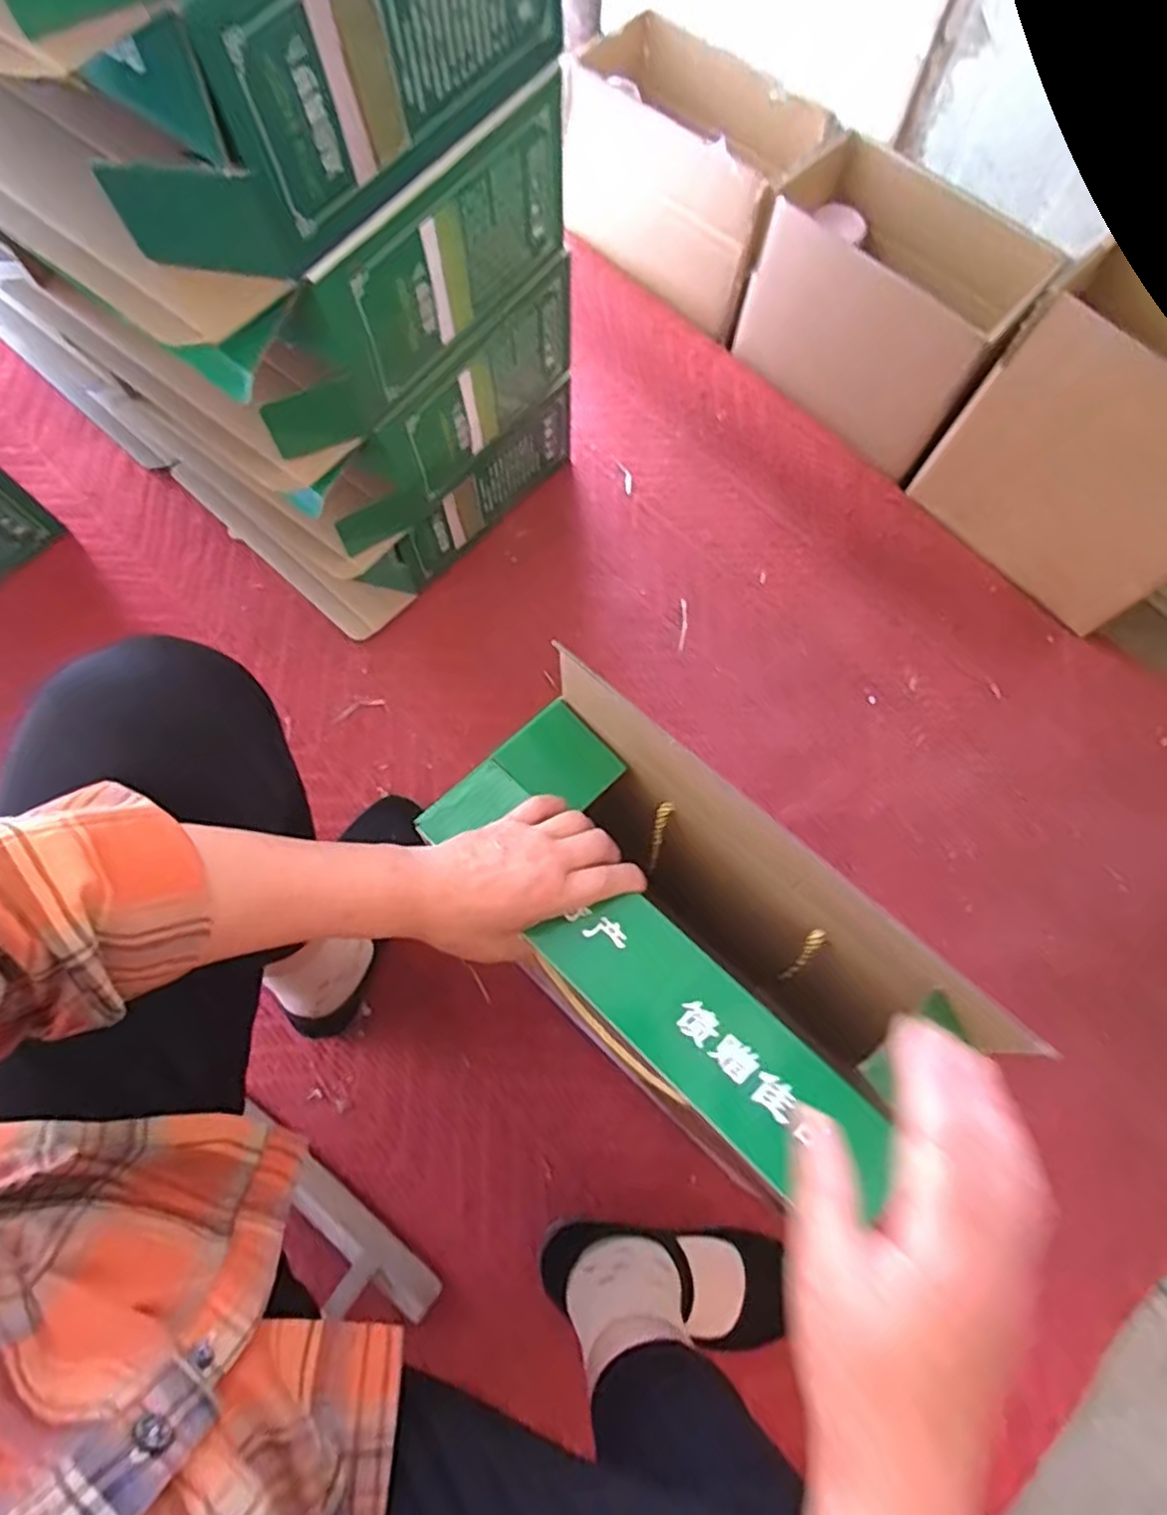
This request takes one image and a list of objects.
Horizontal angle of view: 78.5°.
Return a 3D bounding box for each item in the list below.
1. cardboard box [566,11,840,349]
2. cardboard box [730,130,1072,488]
[{"bbox_3d":[0.124,-0.671,0.834,0.286,0.168,0.172,37,76,13],"label":"cardboard box"},{"bbox_3d":[0.328,-0.491,0.793,0.293,0.187,0.148,43,78,14],"label":"cardboard box"}]

